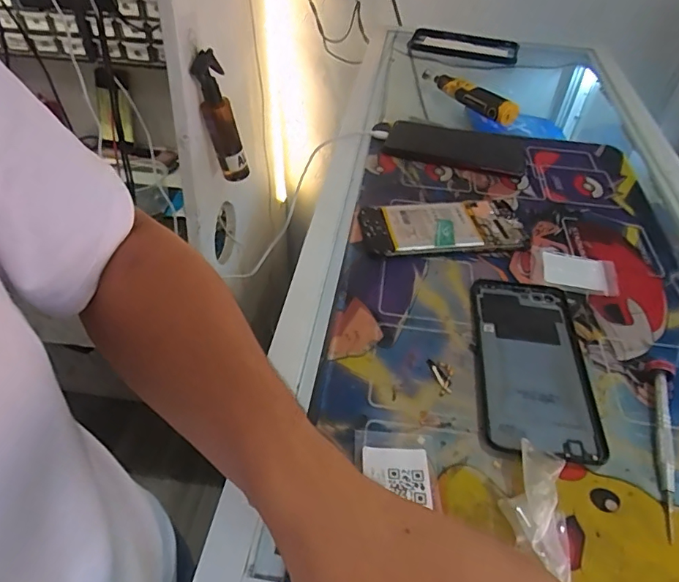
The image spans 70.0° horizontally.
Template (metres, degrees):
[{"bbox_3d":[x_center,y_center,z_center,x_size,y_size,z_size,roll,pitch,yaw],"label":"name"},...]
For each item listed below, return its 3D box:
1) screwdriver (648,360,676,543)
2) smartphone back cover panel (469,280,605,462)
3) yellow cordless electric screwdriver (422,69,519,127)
[{"bbox_3d":[0.205,0.093,0.306,0.013,0.015,0.117,17,48,14],"label":"screwdriver"},{"bbox_3d":[0.139,0.049,0.352,0.076,0.007,0.151,7,46,4],"label":"smartphone back cover panel"},{"bbox_3d":[0.171,-0.273,0.656,0.025,0.030,0.177,-20,50,-20],"label":"yellow cordless electric screwdriver"}]

